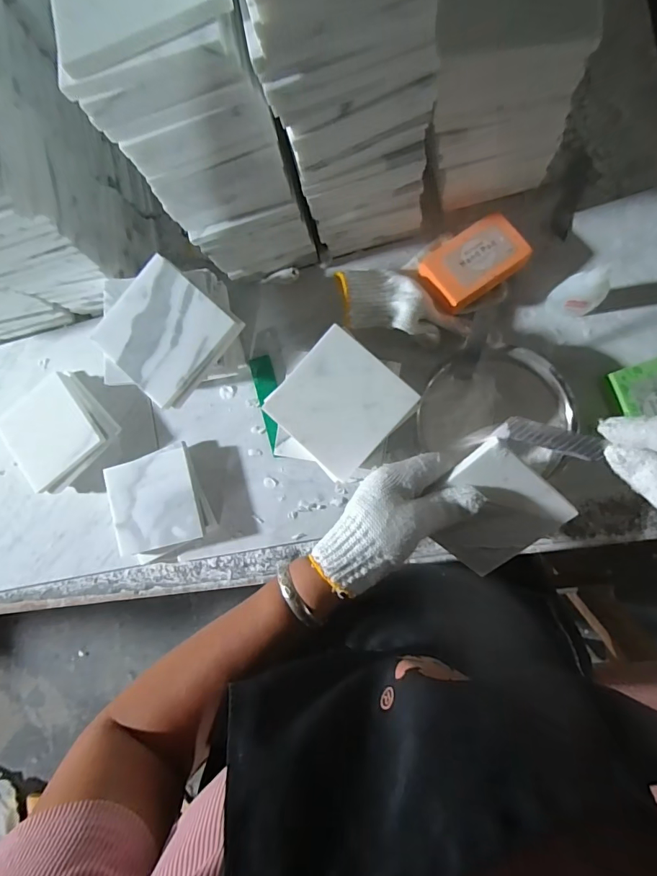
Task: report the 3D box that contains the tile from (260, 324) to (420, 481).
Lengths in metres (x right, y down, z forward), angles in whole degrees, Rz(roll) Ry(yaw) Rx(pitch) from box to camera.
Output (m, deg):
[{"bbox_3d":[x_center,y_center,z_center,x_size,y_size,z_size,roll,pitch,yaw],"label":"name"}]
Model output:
[{"bbox_3d":[0.009,-0.030,0.376,0.101,0.011,0.100,43,93,6],"label":"tile"}]

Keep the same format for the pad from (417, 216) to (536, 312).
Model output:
[{"bbox_3d":[0.146,-0.178,0.428,0.097,0.020,0.062,-34,85,4],"label":"pad"}]

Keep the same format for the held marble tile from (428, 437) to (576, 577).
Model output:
[{"bbox_3d":[0.132,0.062,0.354,0.101,0.007,0.099,38,115,-15],"label":"held marble tile"}]

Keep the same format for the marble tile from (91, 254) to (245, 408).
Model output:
[{"bbox_3d":[-0.149,-0.095,0.389,0.100,0.015,0.101,41,93,6],"label":"marble tile"}]

